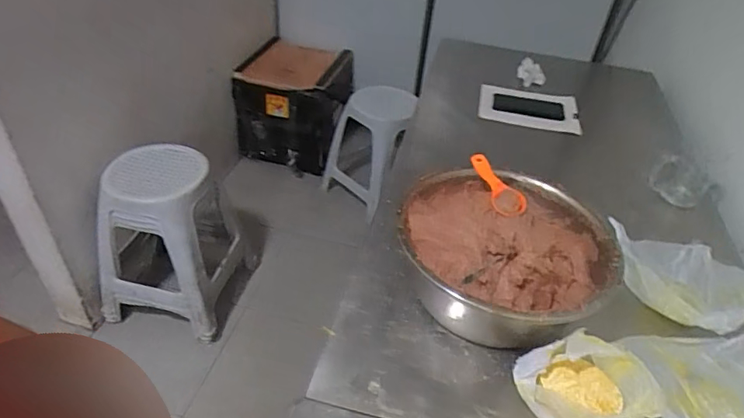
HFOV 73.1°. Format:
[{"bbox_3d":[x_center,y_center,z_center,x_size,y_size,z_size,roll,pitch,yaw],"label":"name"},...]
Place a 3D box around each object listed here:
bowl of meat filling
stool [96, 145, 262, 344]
[{"bbox_3d":[0.174,0.069,0.687,0.270,0.140,0.264,3,39,-3],"label":"bowl of meat filling"},{"bbox_3d":[-0.589,0.065,1.551,0.344,0.516,0.417,11,39,7],"label":"stool"}]

